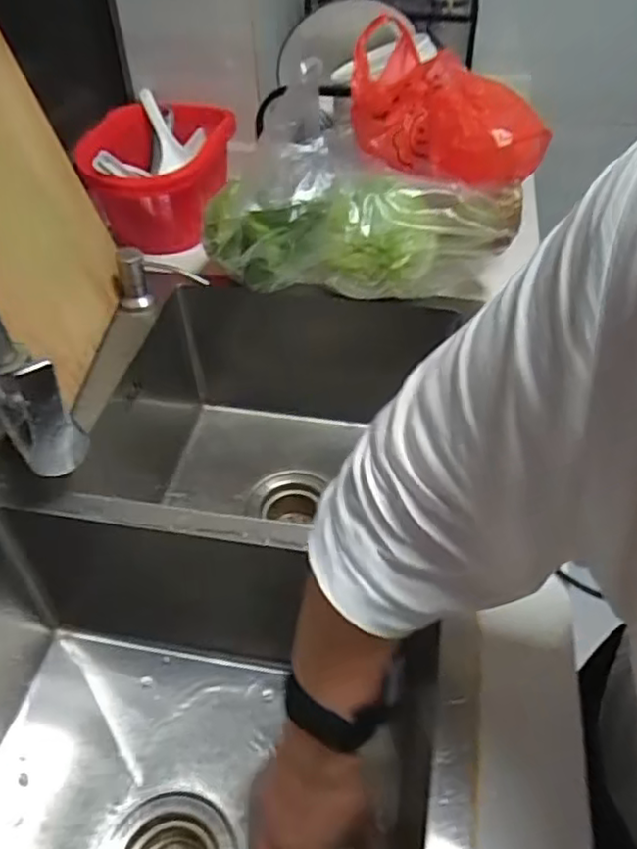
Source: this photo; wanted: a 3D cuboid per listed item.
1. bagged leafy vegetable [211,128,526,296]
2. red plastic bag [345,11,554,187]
[{"bbox_3d":[0.044,-0.215,0.723,0.312,0.144,0.108,4,44,5],"label":"bagged leafy vegetable"},{"bbox_3d":[0.126,-0.329,0.716,0.117,0.101,0.234,-24,49,-22],"label":"red plastic bag"}]

